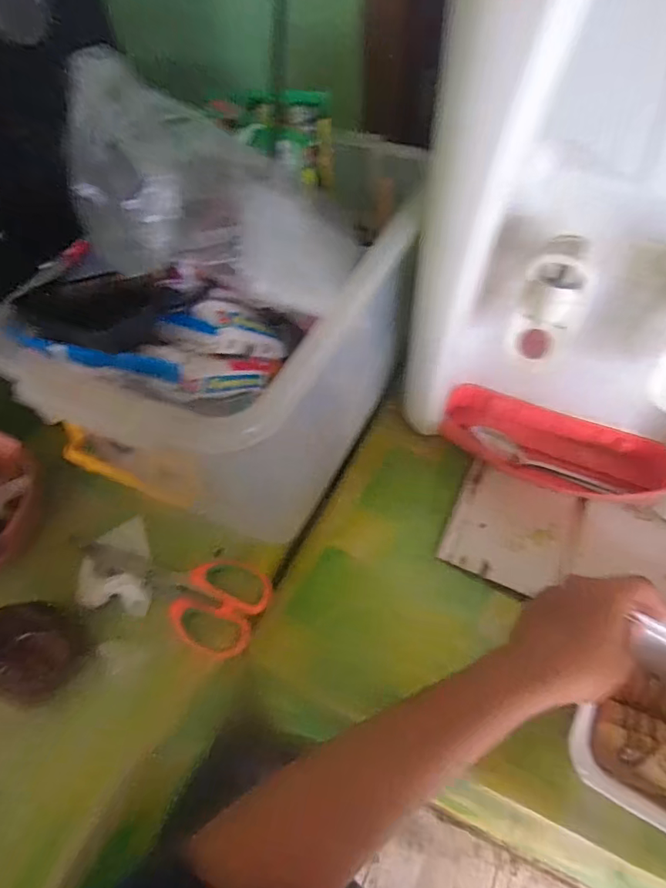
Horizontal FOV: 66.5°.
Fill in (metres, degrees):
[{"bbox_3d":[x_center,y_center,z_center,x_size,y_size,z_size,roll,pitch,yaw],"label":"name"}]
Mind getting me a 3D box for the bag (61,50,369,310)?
[{"bbox_3d":[-0.063,-0.151,0.331,0.070,0.097,0.211,28,24,21],"label":"bag"}]

